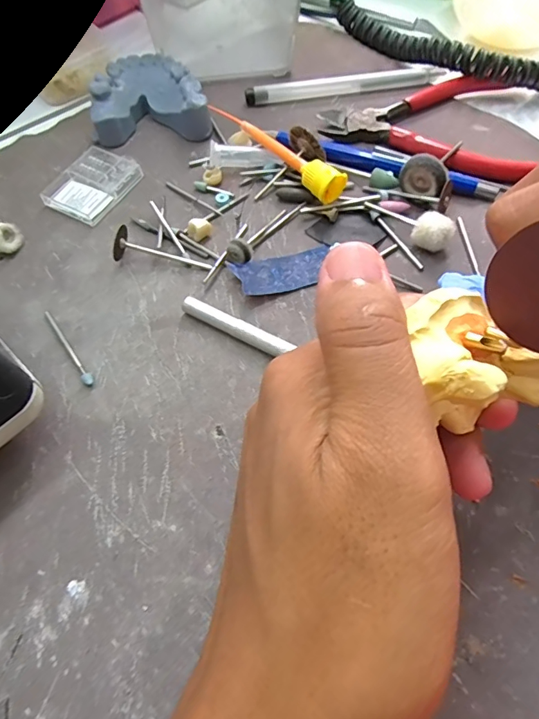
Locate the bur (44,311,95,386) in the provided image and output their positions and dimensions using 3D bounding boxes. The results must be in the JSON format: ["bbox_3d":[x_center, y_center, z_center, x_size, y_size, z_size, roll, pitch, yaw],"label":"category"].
[{"bbox_3d":[-0.088,-0.006,0.194,0.004,0.004,0.046,-35,67,-17],"label":"bur"}]

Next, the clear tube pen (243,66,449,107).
[{"bbox_3d":[0.047,-0.171,0.278,0.124,0.007,0.008,-9,62,-4],"label":"clear tube pen"}]

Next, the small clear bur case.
[{"bbox_3d":[-0.094,-0.094,0.240,0.033,0.008,0.046,26,65,13],"label":"small clear bur case"}]

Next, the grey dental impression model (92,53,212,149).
[{"bbox_3d":[-0.069,-0.153,0.262,0.063,0.023,0.050,-5,62,-2],"label":"grey dental impression model"}]

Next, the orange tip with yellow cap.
[{"bbox_3d":[0.001,-0.111,0.240,0.090,0.019,0.014,39,69,19],"label":"orange tip with yellow cap"}]

